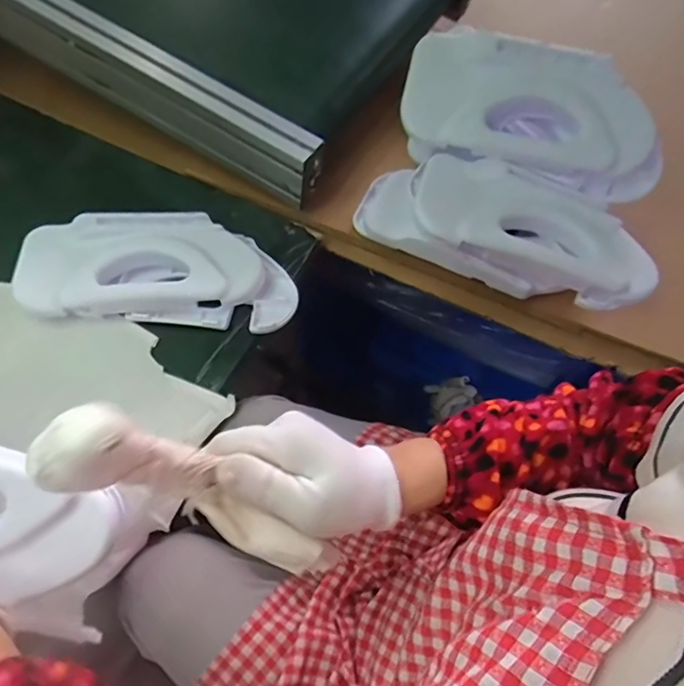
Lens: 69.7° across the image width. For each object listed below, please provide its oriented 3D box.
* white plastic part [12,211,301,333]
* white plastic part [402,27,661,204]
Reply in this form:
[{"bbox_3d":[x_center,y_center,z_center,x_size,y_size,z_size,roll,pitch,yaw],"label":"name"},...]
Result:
[{"bbox_3d":[-0.198,-0.085,0.548,0.289,0.049,0.133,3,64,0],"label":"white plastic part"},{"bbox_3d":[0.204,-0.246,0.535,0.275,0.100,0.127,16,102,4],"label":"white plastic part"}]

